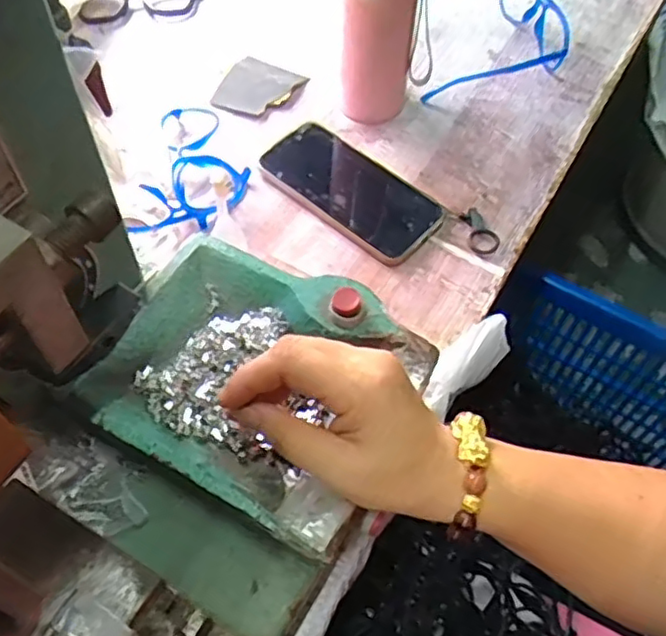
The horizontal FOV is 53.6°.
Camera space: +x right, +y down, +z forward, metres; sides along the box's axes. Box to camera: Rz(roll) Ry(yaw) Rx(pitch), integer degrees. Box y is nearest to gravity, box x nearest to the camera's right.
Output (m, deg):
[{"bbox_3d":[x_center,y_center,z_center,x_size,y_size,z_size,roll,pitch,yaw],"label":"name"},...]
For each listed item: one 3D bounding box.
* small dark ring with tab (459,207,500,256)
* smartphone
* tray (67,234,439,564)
[{"bbox_3d":[0.125,-0.073,0.556,0.026,0.005,0.047,-7,59,-7],"label":"small dark ring with tab"},{"bbox_3d":[0.017,-0.110,0.563,0.154,0.012,0.082,37,63,19],"label":"smartphone"},{"bbox_3d":[-0.045,0.031,0.405,0.183,0.028,0.158,26,61,15],"label":"tray"}]

